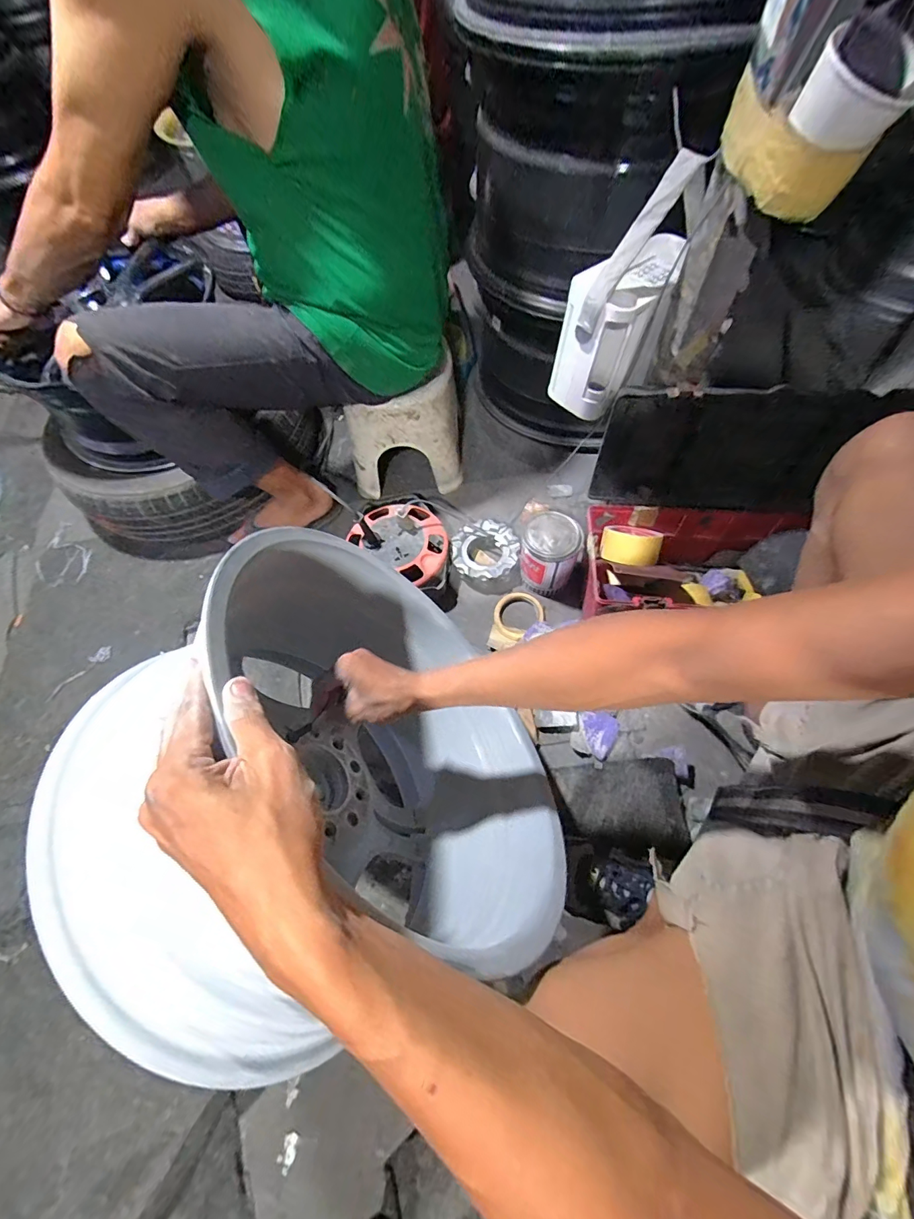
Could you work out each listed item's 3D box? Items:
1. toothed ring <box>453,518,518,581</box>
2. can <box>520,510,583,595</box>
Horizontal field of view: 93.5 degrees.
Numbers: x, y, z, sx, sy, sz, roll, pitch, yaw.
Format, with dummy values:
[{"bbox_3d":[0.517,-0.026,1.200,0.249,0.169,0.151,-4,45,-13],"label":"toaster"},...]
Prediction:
[{"bbox_3d":[0.056,-0.110,0.855,0.127,0.053,0.130,-2,63,3],"label":"toothed ring"},{"bbox_3d":[0.171,-0.098,0.797,0.096,0.136,0.088,-2,63,3],"label":"can"}]

